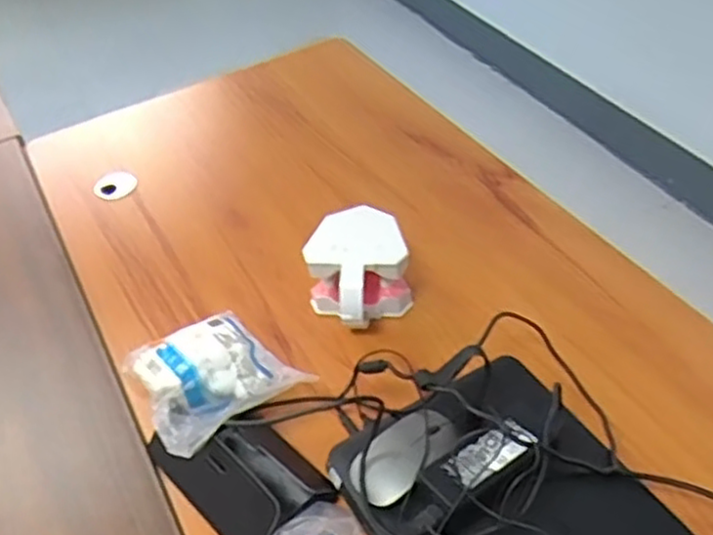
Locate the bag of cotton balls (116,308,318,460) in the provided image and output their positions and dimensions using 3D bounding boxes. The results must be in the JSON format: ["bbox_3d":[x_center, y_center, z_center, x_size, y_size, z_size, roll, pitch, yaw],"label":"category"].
[{"bbox_3d":[-0.149,0.113,0.745,0.144,0.078,0.187,-28,48,-21],"label":"bag of cotton balls"}]

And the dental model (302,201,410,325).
[{"bbox_3d":[0.003,0.005,0.833,0.109,0.099,0.103,-4,44,4],"label":"dental model"}]

